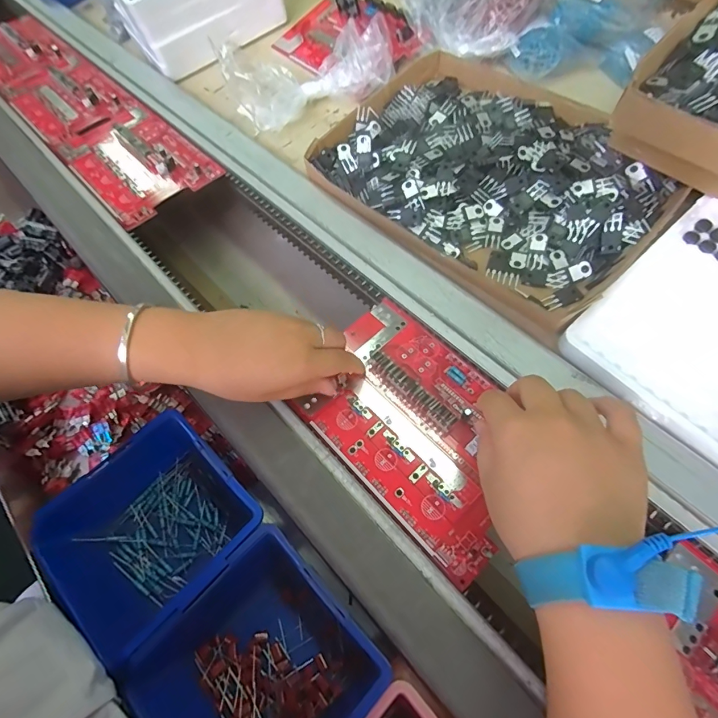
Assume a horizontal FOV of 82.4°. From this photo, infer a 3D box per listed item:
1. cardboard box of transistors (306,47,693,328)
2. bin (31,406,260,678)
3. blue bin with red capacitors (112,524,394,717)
[{"bbox_3d":[0.126,-0.189,0.401,0.320,0.050,0.240,36,66,23],"label":"cardboard box of transistors"},{"bbox_3d":[-0.146,0.128,0.298,0.118,0.059,0.126,38,66,24],"label":"bin"},{"bbox_3d":[-0.062,0.197,0.254,0.125,0.060,0.120,-41,64,-21],"label":"blue bin with red capacitors"}]

